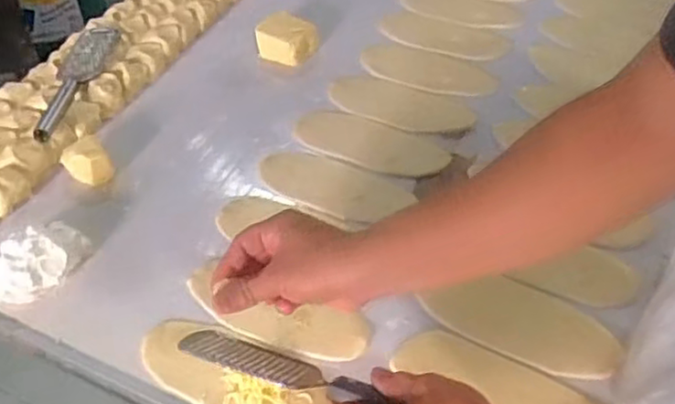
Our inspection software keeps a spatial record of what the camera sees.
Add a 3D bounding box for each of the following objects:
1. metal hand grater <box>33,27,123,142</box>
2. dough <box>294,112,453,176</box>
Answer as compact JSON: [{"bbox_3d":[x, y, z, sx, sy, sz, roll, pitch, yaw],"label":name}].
[{"bbox_3d":[-0.325,-0.154,0.817,0.053,0.015,0.221,5,47,5],"label":"metal hand grater"},{"bbox_3d":[0.039,-0.068,0.778,0.179,0.008,0.078,16,49,15],"label":"dough"}]

